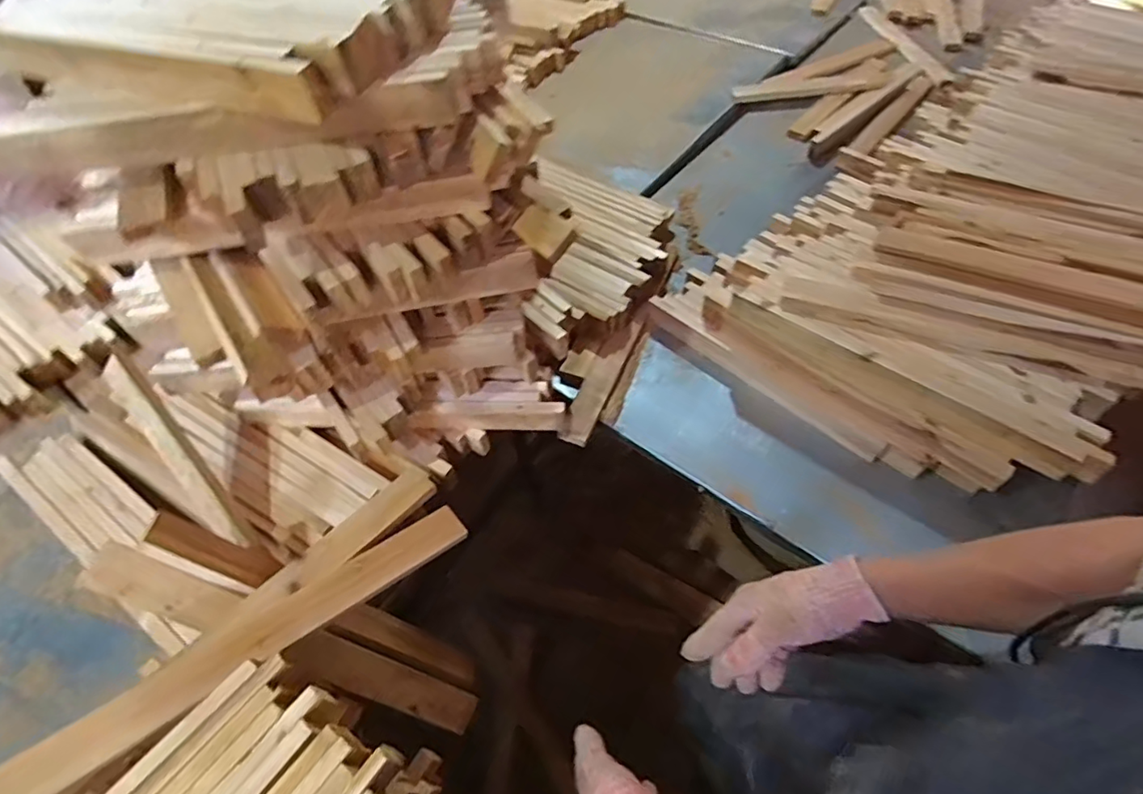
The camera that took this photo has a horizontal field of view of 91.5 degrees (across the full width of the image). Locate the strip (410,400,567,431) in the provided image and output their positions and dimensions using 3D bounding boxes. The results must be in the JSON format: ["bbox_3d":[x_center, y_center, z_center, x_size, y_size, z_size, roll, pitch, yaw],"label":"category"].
[{"bbox_3d":[-0.123,0.027,0.824,0.223,0.047,0.026,1,54,3],"label":"strip"}]

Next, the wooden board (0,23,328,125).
[{"bbox_3d":[-0.453,-0.338,0.576,0.445,0.049,0.034,15,56,12],"label":"wooden board"}]

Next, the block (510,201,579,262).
[{"bbox_3d":[-0.034,-0.207,0.695,0.077,0.012,0.049,42,98,23],"label":"block"}]

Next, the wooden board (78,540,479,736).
[{"bbox_3d":[-0.327,0.309,0.688,0.485,0.023,0.051,37,53,-22],"label":"wooden board"}]

